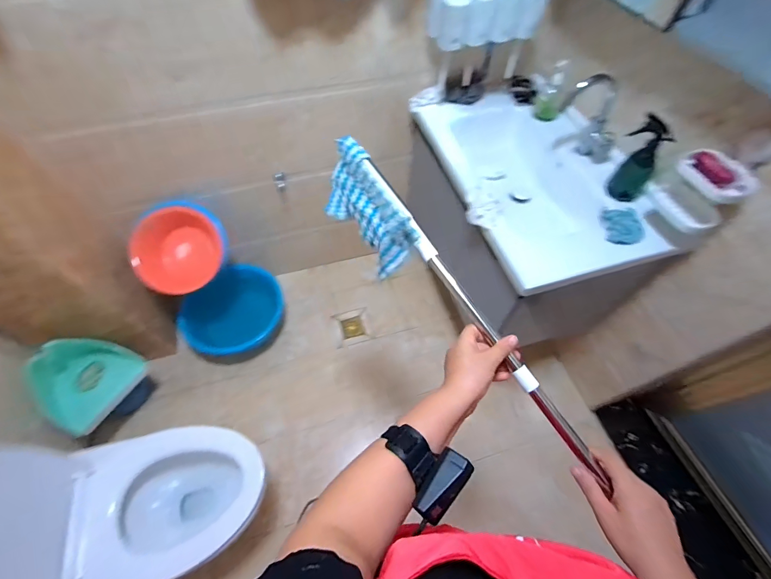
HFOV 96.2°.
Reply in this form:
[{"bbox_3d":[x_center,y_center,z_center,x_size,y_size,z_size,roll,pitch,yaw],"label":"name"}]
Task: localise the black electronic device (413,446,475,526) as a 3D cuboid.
[{"bbox_3d":[0.060,0.202,0.355,0.034,0.013,0.069,34,64,19],"label":"black electronic device"}]

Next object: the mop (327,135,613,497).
[{"bbox_3d":[0.089,0.007,0.506,0.068,0.098,0.543,-36,79,-21],"label":"mop"}]

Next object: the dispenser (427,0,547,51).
[{"bbox_3d":[0.263,-0.729,0.895,0.298,0.143,0.117,-13,59,-9],"label":"dispenser"}]

